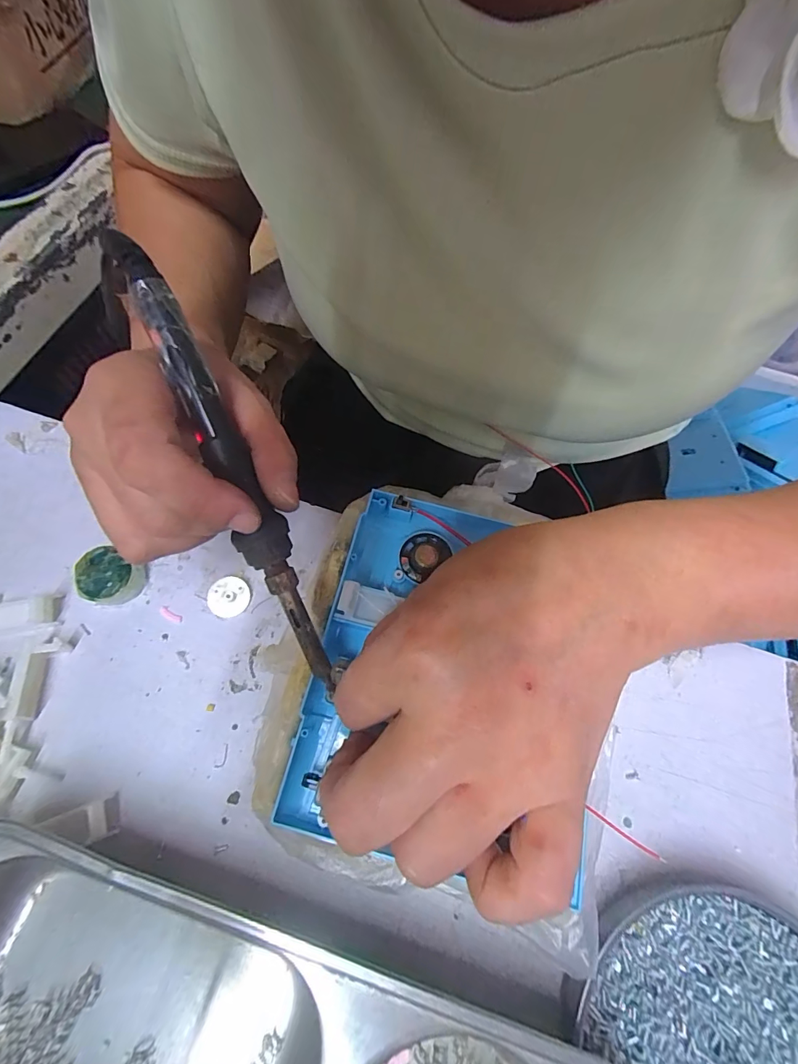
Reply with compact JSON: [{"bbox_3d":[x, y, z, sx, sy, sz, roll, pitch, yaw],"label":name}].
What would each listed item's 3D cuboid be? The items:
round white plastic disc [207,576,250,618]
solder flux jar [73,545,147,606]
[{"bbox_3d":[-0.102,0.038,0.253,0.025,0.006,0.023,1,65,-2],"label":"round white plastic disc"},{"bbox_3d":[-0.169,0.027,0.247,0.031,0.018,0.029,1,65,-2],"label":"solder flux jar"}]

